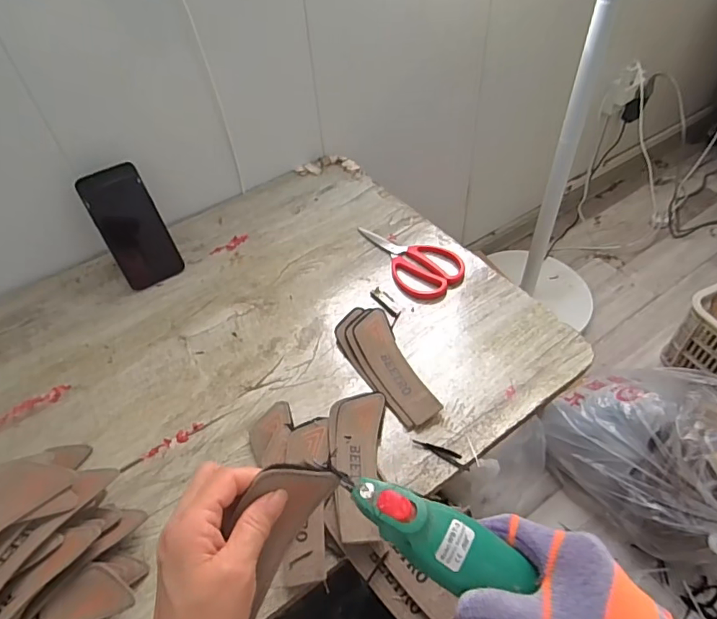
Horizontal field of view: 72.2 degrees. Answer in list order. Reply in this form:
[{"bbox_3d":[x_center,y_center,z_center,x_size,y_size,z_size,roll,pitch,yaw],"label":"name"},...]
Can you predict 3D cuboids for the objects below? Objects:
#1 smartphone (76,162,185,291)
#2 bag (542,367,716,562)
[{"bbox_3d":[-0.324,-0.117,0.707,0.081,0.168,0.006,-28,21,-19],"label":"smartphone"},{"bbox_3d":[0.587,0.232,0.917,0.324,0.240,0.352,-35,54,-23],"label":"bag"}]

